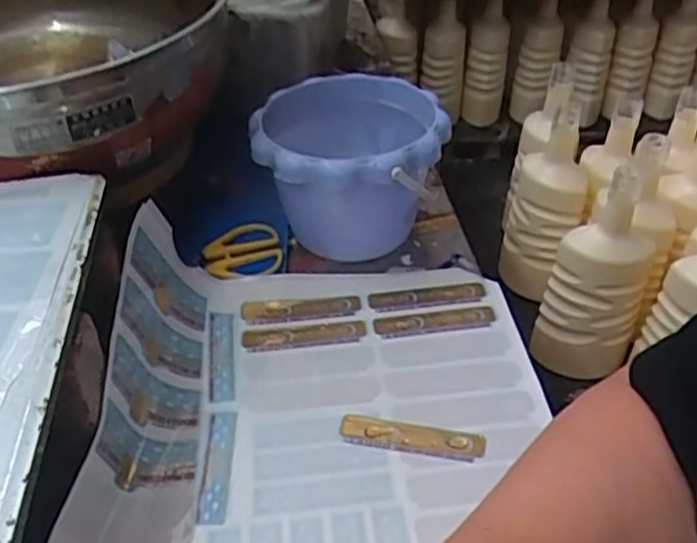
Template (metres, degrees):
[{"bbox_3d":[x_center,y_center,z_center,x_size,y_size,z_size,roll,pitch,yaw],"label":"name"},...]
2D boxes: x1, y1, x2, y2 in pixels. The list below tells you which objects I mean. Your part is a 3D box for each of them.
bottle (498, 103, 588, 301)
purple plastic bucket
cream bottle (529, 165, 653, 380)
[{"bbox_3d":[0.250,-0.088,0.910,0.084,0.242,0.103,10,40,11],"label":"bottle"},{"bbox_3d":[0.005,-0.081,0.591,0.138,0.119,0.152,7,39,7],"label":"purple plastic bucket"},{"bbox_3d":[0.271,0.003,0.786,0.105,0.243,0.084,15,45,20],"label":"cream bottle"}]

